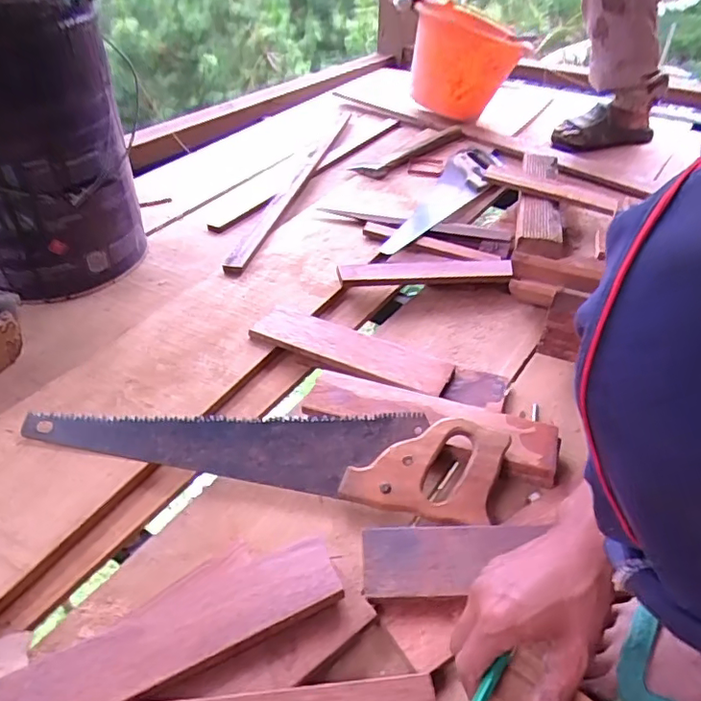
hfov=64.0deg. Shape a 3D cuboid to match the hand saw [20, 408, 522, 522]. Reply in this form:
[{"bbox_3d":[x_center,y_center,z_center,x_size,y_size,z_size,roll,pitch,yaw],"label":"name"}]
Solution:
[{"bbox_3d":[-0.093,0.088,0.576,0.484,0.044,0.092,9,41,8],"label":"hand saw"}]

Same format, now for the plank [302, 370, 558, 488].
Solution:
[{"bbox_3d":[0.084,0.075,0.612,0.271,0.028,0.071,15,42,14],"label":"plank"}]

